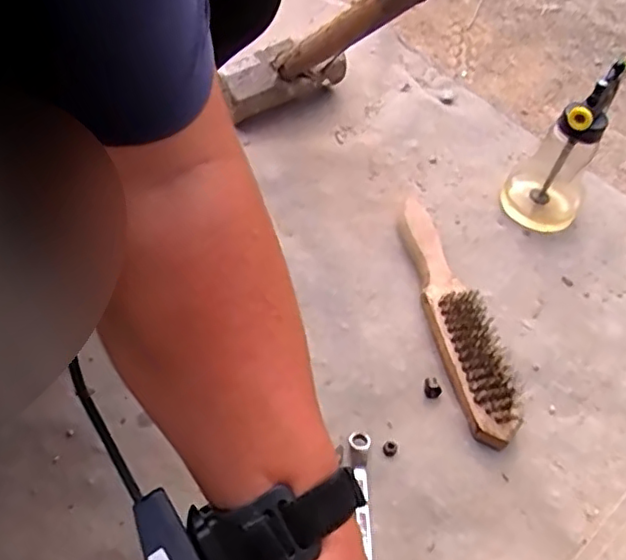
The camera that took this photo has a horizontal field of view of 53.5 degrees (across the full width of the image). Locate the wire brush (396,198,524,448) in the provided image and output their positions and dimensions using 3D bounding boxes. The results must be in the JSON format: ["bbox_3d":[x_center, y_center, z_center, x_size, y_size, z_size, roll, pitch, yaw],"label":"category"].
[{"bbox_3d":[0.126,0.024,0.568,0.046,0.034,0.262,-7,54,-9],"label":"wire brush"}]

